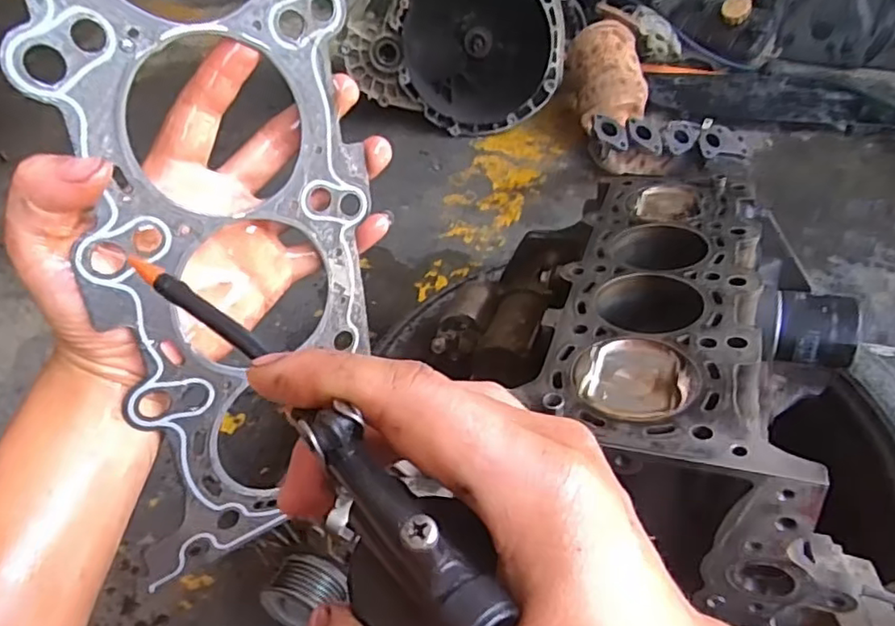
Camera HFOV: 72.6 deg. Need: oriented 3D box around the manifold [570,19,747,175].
[{"bbox_3d":[0.397,-0.414,1.207,0.302,0.172,0.374,-3,46,-1],"label":"manifold"}]

